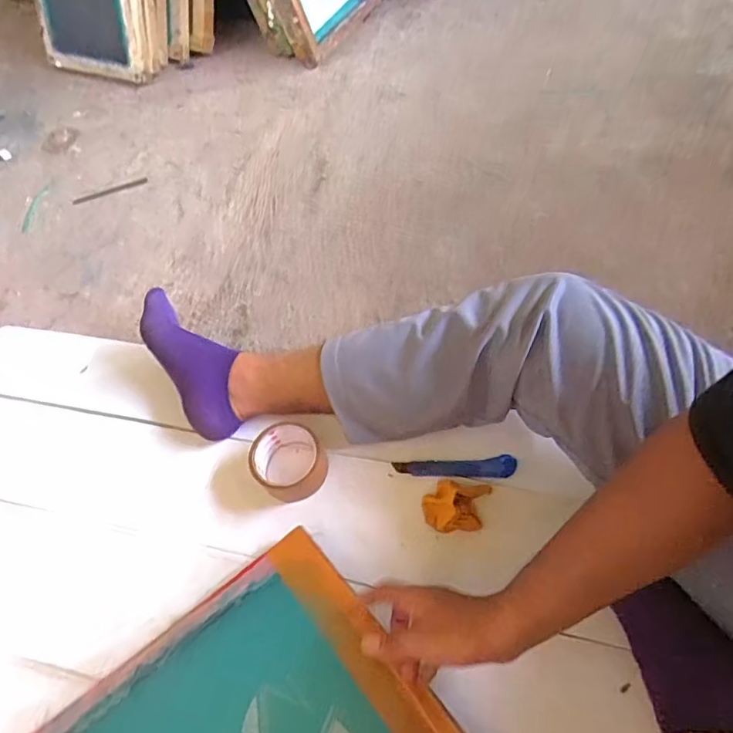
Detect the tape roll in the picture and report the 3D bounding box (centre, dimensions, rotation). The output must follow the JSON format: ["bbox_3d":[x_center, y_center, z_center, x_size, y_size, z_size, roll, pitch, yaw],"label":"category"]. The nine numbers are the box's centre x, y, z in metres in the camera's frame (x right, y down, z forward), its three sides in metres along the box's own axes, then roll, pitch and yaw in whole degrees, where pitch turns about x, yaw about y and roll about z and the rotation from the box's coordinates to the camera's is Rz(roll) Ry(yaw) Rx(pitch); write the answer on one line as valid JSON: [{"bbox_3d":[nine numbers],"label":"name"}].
[{"bbox_3d":[-0.101,0.123,0.693,0.092,0.047,0.100,-2,56,2],"label":"tape roll"}]

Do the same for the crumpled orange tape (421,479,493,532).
[{"bbox_3d":[0.107,0.168,0.645,0.076,0.048,0.060,7,56,8],"label":"crumpled orange tape"}]

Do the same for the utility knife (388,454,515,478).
[{"bbox_3d":[0.114,0.131,0.690,0.153,0.015,0.025,-2,56,2],"label":"utility knife"}]

